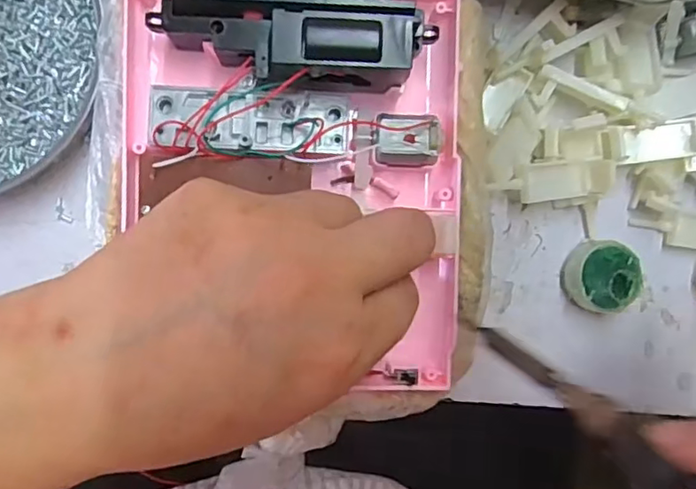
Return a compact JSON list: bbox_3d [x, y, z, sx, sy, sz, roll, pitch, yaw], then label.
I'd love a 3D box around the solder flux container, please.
[{"bbox_3d":[0.123,0.015,0.275,0.038,0.017,0.033,2,93,-5],"label":"solder flux container"}]

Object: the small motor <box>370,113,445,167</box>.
[{"bbox_3d":[0.023,-0.042,0.232,0.026,0.017,0.020,3,93,-5],"label":"small motor"}]

